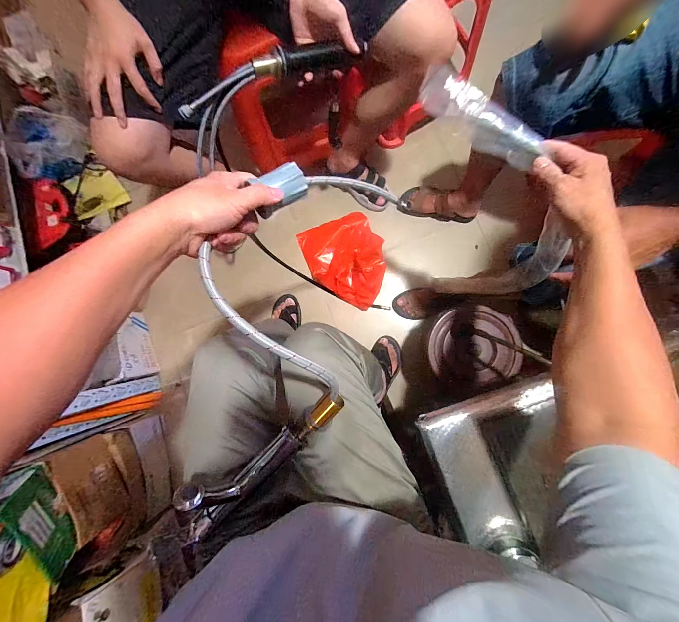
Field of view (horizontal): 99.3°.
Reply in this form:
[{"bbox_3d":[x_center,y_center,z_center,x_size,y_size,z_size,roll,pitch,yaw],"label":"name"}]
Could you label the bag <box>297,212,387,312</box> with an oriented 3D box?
[{"bbox_3d":[0.021,-0.171,0.978,0.256,0.136,0.338,-23,85,3],"label":"bag"}]

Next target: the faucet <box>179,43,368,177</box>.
[{"bbox_3d":[-0.137,-0.402,0.544,0.378,0.110,0.072,-29,84,2],"label":"faucet"}]

